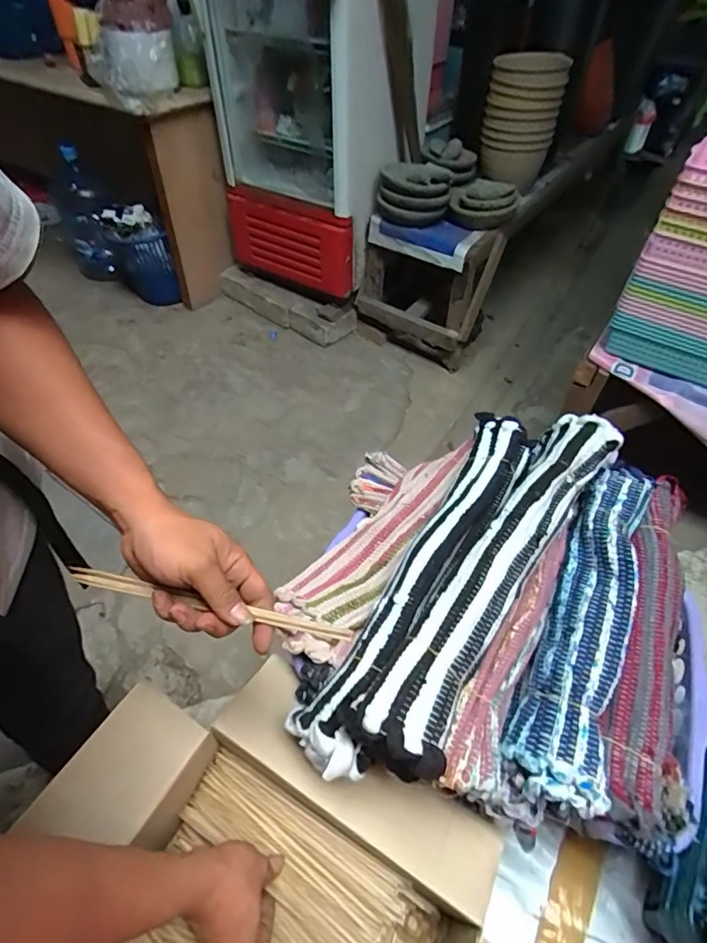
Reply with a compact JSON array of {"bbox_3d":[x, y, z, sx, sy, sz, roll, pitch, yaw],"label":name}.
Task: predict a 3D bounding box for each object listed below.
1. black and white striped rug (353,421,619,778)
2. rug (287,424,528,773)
[{"bbox_3d":[0.145,0.086,0.469,0.076,0.070,0.404,30,55,23],"label":"black and white striped rug"},{"bbox_3d":[0.080,0.100,0.521,0.076,0.095,0.423,26,54,20],"label":"rug"}]

